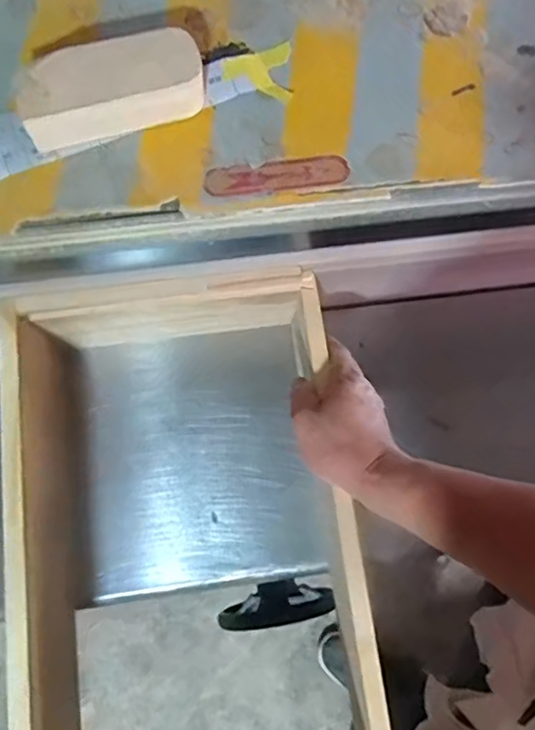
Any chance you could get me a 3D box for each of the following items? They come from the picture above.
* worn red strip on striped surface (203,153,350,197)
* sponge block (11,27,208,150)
[{"bbox_3d":[0.006,-0.130,0.387,0.097,0.004,0.024,-9,75,-4],"label":"worn red strip on striped surface"},{"bbox_3d":[-0.101,-0.181,0.375,0.121,0.041,0.053,-17,76,-6],"label":"sponge block"}]

